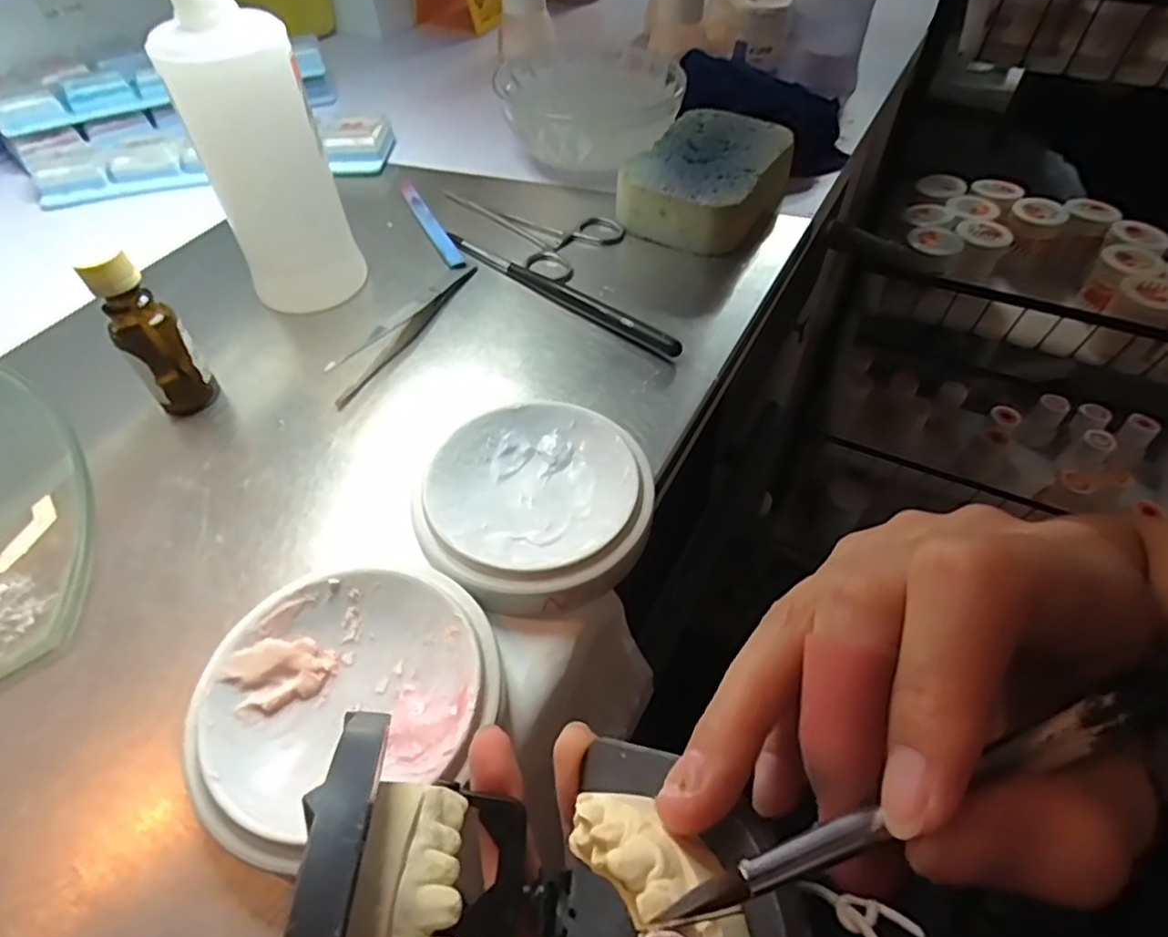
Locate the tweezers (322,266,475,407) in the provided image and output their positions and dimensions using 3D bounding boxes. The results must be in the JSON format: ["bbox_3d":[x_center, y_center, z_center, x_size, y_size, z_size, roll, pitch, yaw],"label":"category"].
[{"bbox_3d":[-0.090,-0.074,0.335,0.016,0.008,0.119,23,55,19],"label":"tweezers"}]

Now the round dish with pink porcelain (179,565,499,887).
[{"bbox_3d":[-0.072,0.072,0.205,0.084,0.026,0.090,0,51,1],"label":"round dish with pink porcelain"}]

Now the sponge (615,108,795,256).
[{"bbox_3d":[0.078,-0.176,0.404,0.080,0.037,0.112,26,56,20],"label":"sponge"}]

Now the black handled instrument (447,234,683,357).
[{"bbox_3d":[-0.015,-0.097,0.354,0.160,0.012,0.008,32,58,24],"label":"black handled instrument"}]

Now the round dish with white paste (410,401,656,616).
[{"bbox_3d":[-0.018,0.014,0.255,0.085,0.024,0.087,0,51,1],"label":"round dish with white paste"}]

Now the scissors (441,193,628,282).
[{"bbox_3d":[-0.029,-0.156,0.407,0.067,0.006,0.118,-30,56,-21],"label":"scissors"}]

